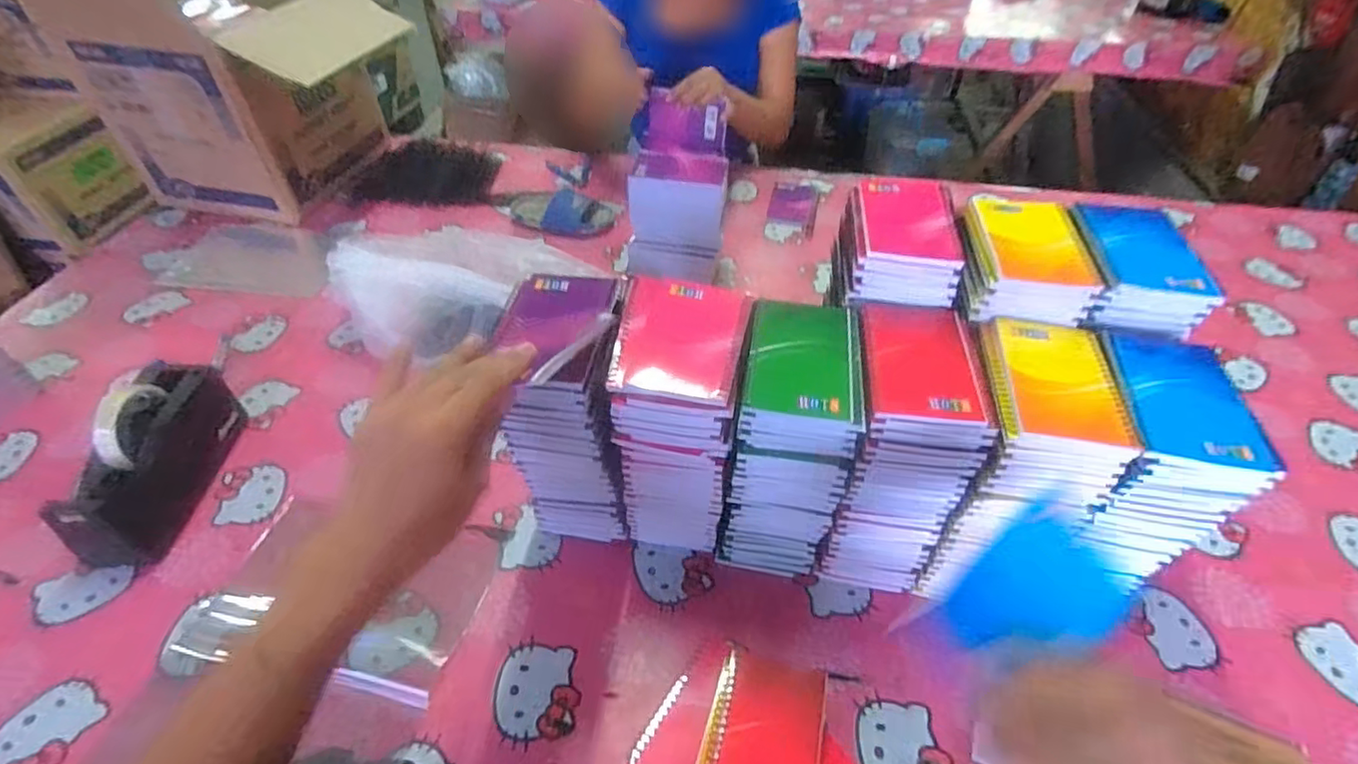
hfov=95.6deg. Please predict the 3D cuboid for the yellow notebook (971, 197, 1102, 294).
[{"bbox_3d":[0.310,-0.126,0.544,0.090,0.015,0.131,6,47,5],"label":"yellow notebook"}]

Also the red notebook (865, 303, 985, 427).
[{"bbox_3d":[0.193,-0.019,0.491,0.081,0.007,0.127,6,47,5],"label":"red notebook"}]

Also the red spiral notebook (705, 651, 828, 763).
[{"bbox_3d":[0.066,0.282,0.476,0.084,0.010,0.124,6,50,17],"label":"red spiral notebook"}]

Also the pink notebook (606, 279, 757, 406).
[{"bbox_3d":[0.001,-0.037,0.500,0.102,0.011,0.131,9,47,7],"label":"pink notebook"}]

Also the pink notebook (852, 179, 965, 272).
[{"bbox_3d":[0.209,-0.152,0.568,0.089,0.017,0.137,8,47,6],"label":"pink notebook"}]

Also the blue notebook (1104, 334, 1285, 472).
[{"bbox_3d":[0.384,0.003,0.475,0.093,0.012,0.141,8,47,7],"label":"blue notebook"}]

